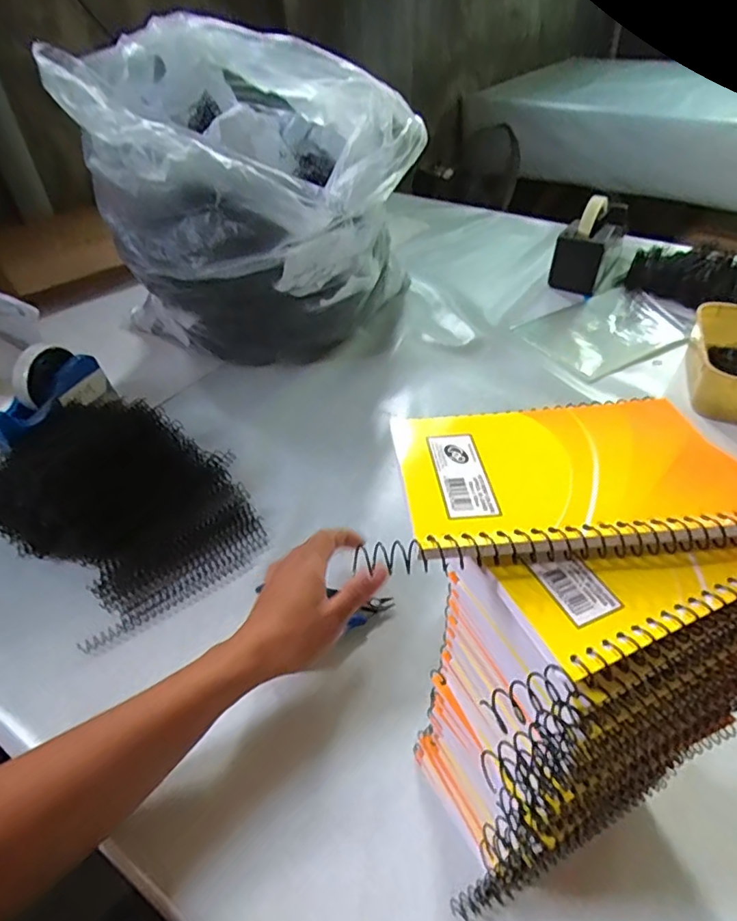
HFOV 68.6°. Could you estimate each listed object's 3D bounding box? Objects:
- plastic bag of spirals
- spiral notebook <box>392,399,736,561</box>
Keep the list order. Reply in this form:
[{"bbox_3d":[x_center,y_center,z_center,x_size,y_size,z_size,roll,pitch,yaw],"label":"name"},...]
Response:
[{"bbox_3d":[-0.144,-0.306,0.691,0.348,0.354,0.314,-22,48,-21],"label":"plastic bag of spirals"},{"bbox_3d":[0.078,0.005,0.219,0.128,0.008,0.083,-5,44,-5],"label":"spiral notebook"}]

